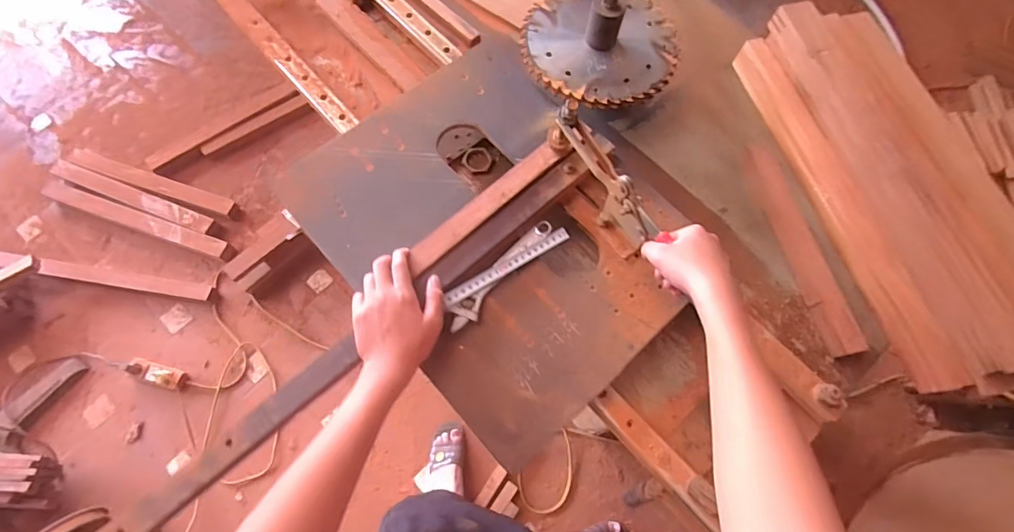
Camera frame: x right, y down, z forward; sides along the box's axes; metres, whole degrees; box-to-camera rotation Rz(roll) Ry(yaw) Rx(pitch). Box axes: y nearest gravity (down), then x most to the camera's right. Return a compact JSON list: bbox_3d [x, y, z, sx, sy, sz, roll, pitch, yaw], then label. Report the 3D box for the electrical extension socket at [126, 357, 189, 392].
[{"bbox_3d":[-1.019,0.314,1.355,0.185,0.061,0.062,16,67,5],"label":"electrical extension socket"}]

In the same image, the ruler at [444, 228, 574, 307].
[{"bbox_3d":[0.002,-0.001,0.598,0.182,0.005,0.018,-30,83,-17],"label":"ruler"}]

